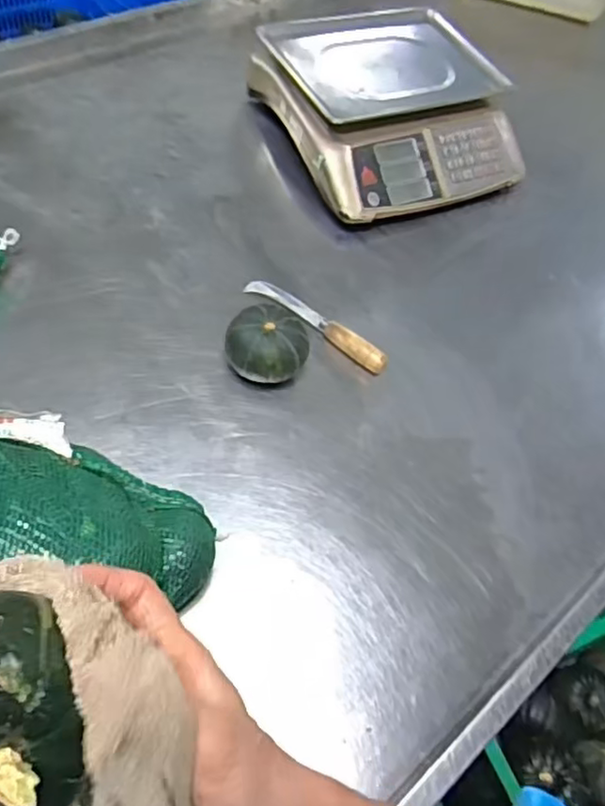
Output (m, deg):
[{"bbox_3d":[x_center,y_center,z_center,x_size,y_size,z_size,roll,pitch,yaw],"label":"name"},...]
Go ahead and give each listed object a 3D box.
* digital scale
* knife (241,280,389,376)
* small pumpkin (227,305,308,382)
[{"bbox_3d":[0.133,-0.457,0.984,0.342,0.115,0.349,-21,64,-22],"label":"digital scale"},{"bbox_3d":[0.017,-0.099,0.794,0.203,0.025,0.028,34,58,11],"label":"knife"},{"bbox_3d":[-0.042,-0.062,0.734,0.094,0.067,0.085,10,57,-4],"label":"small pumpkin"}]

